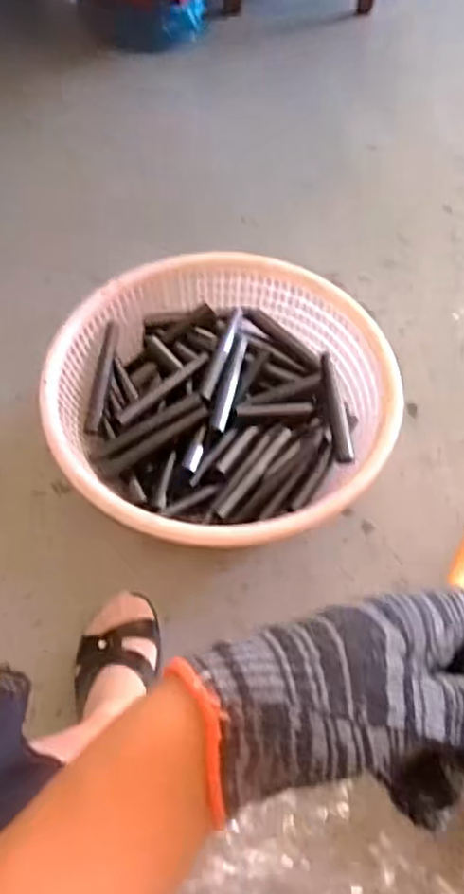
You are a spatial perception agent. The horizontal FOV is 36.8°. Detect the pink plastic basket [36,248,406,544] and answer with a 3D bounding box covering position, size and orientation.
[{"bbox_3d":[-0.024,-0.065,0.869,0.388,0.133,0.342,-24,61,-16],"label":"pink plastic basket"}]

